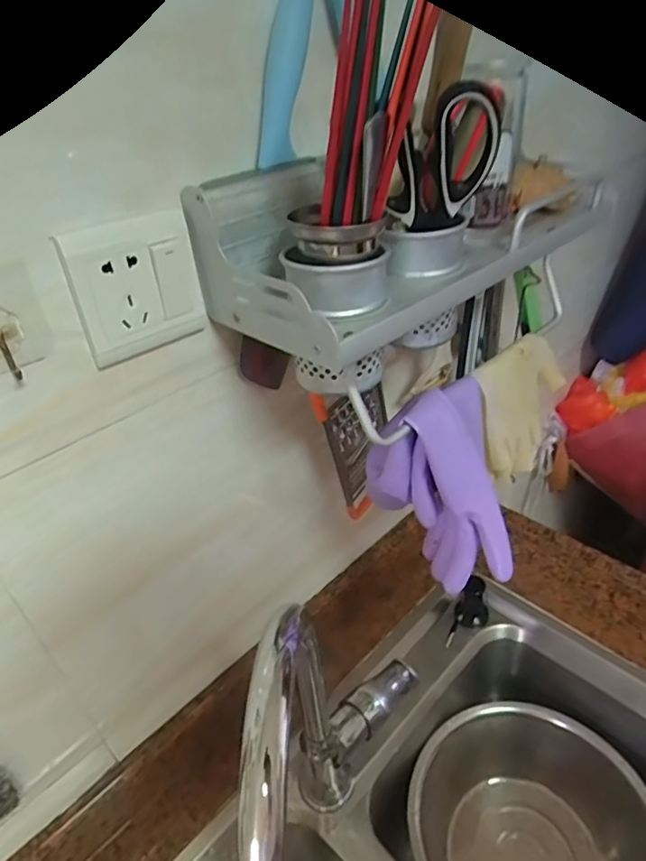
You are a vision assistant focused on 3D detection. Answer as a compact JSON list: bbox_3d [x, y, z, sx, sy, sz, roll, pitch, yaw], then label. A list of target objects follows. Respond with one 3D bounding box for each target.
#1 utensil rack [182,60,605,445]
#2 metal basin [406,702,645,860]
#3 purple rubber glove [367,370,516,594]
[{"bbox_3d":[0.066,-0.155,0.421,0.291,0.122,0.132,-30,41,-30],"label":"utensil rack"},{"bbox_3d":[0.230,0.457,0.607,0.255,0.111,0.249,-4,34,3],"label":"metal basin"},{"bbox_3d":[0.091,0.052,0.441,0.097,0.166,0.089,-7,34,-2],"label":"purple rubber glove"}]

